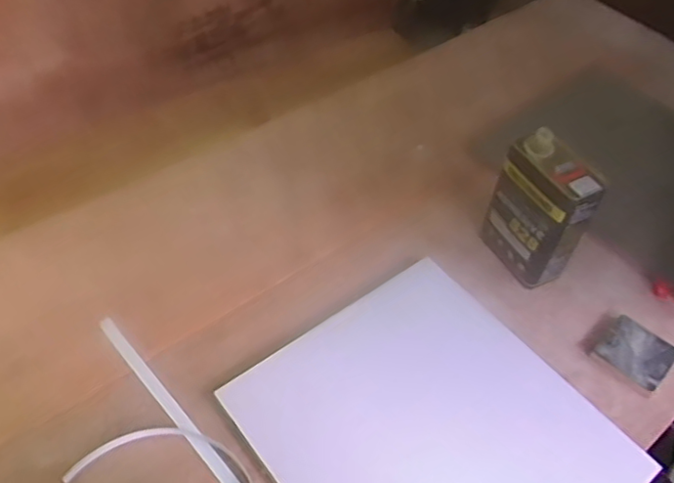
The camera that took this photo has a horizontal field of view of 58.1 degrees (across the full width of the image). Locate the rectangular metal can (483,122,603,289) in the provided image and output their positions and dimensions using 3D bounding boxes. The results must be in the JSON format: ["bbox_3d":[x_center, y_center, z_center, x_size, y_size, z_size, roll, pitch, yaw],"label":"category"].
[{"bbox_3d":[0.355,-0.050,1.065,0.079,0.231,0.169,-20,55,-20],"label":"rectangular metal can"}]

